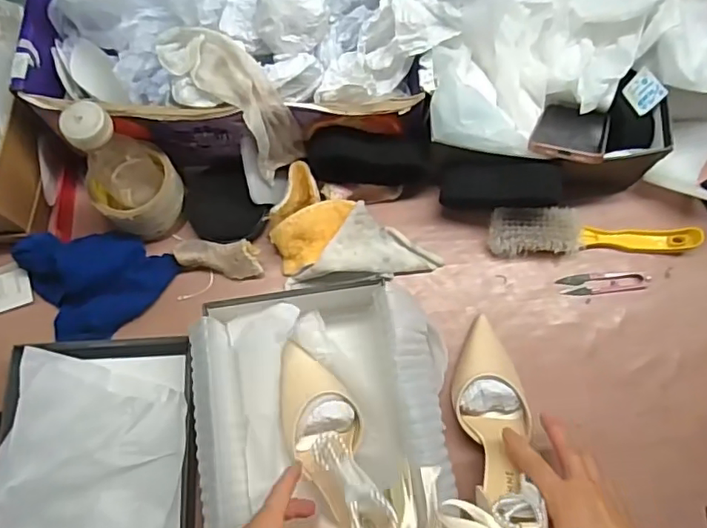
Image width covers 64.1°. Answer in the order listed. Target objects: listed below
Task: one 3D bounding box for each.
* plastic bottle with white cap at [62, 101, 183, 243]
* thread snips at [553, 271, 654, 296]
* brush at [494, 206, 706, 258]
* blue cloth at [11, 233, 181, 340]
[{"bbox_3d":[-0.229,-0.093,0.561,0.078,0.161,0.084,0,74,-1],"label":"plastic bottle with white cap"},{"bbox_3d":[0.284,0.022,0.637,0.102,0.010,0.023,-5,74,-3],"label":"thread snips"},{"bbox_3d":[0.270,-0.036,0.638,0.230,0.033,0.051,-1,74,-1],"label":"brush"},{"bbox_3d":[-0.289,0.009,0.616,0.140,0.048,0.137,38,77,10],"label":"blue cloth"}]

